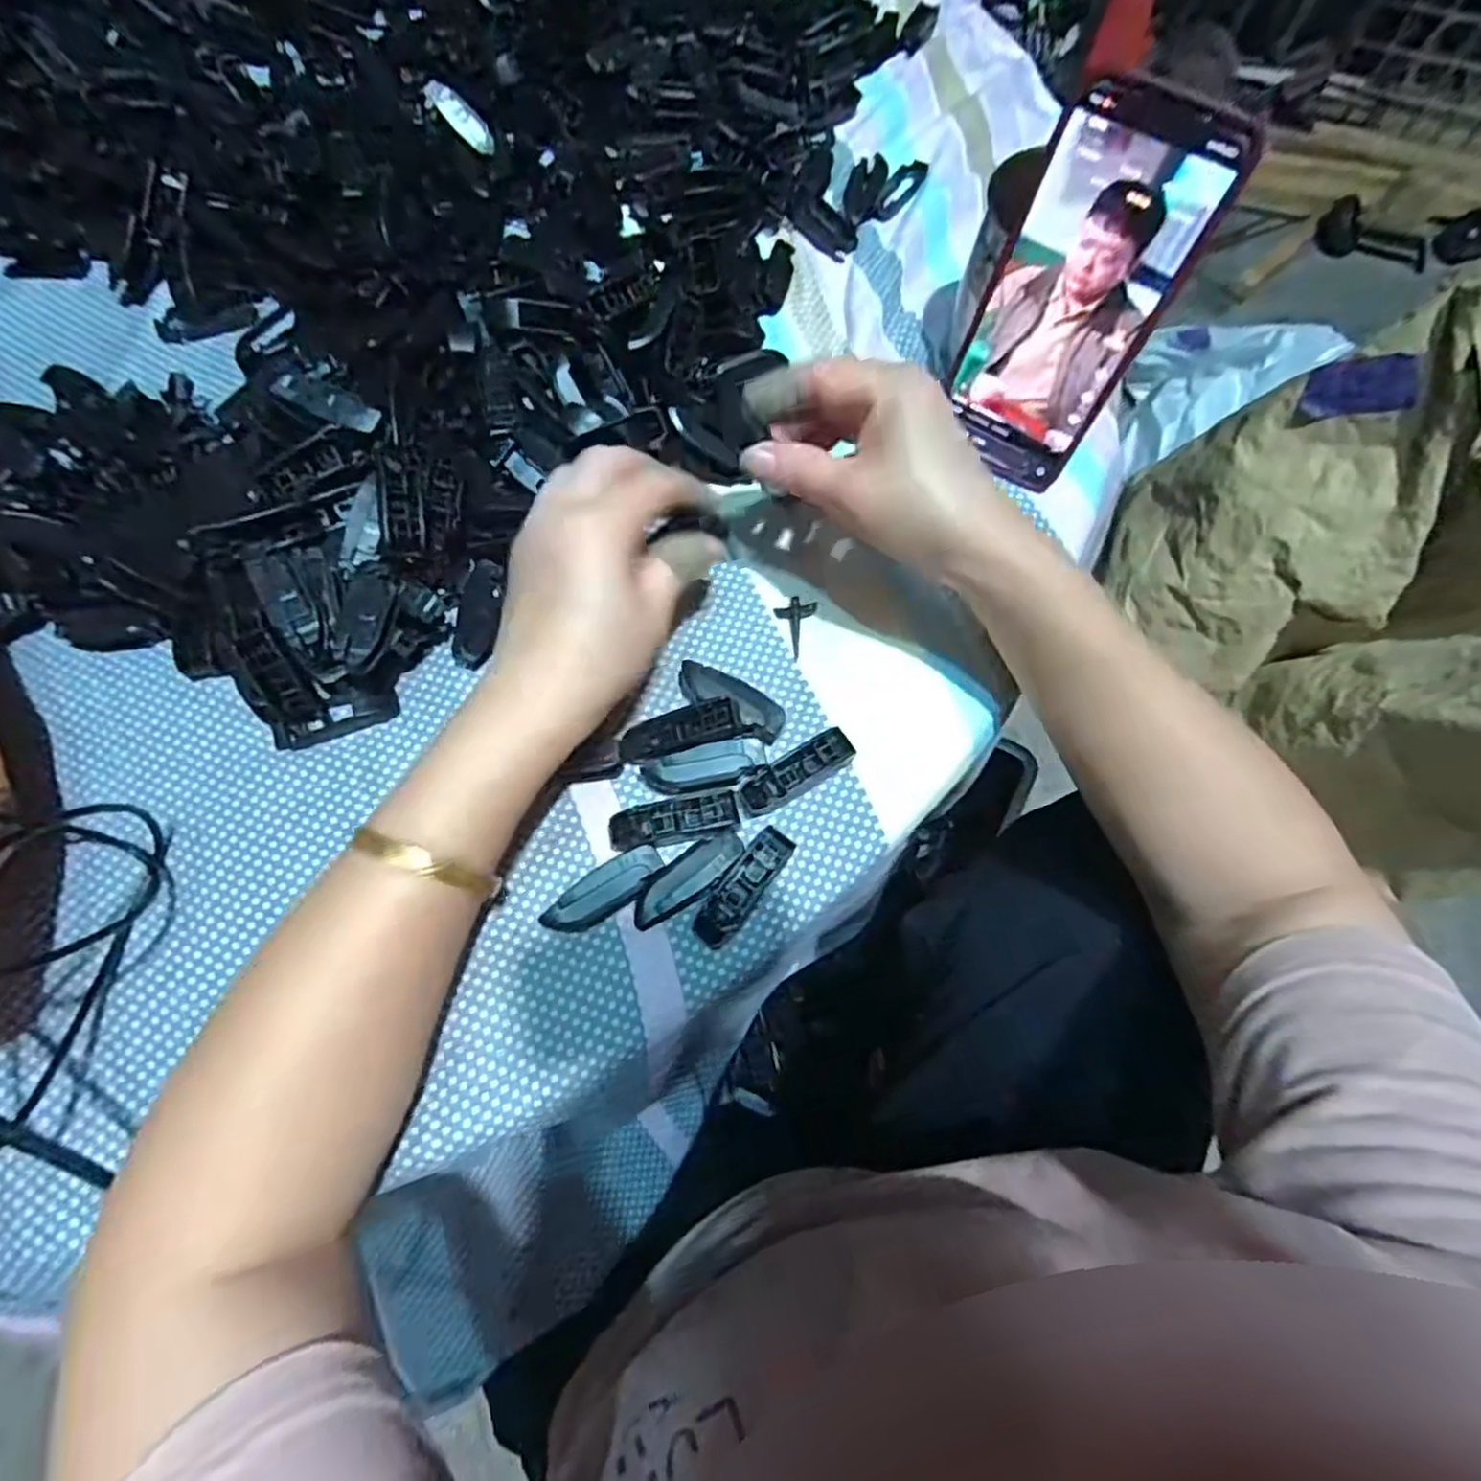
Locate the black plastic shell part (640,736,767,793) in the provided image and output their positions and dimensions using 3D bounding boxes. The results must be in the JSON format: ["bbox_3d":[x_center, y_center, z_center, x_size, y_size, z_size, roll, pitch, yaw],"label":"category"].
[{"bbox_3d":[-0.016,0.012,0.319,0.054,0.018,0.016,-12,71,-5],"label":"black plastic shell part"}]

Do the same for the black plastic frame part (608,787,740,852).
[{"bbox_3d":[-0.029,0.035,0.316,0.056,0.015,0.022,-10,71,-4],"label":"black plastic frame part"}]

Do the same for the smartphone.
[{"bbox_3d":[0.151,-0.198,0.327,0.074,0.154,0.005,34,55,10],"label":"smartphone"}]

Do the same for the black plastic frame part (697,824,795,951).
[{"bbox_3d":[0.002,0.063,0.306,0.015,0.014,0.058,36,74,11],"label":"black plastic frame part"}]

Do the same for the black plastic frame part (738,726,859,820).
[{"bbox_3d":[0.026,0.015,0.325,0.055,0.016,0.017,-31,74,-11],"label":"black plastic frame part"}]

